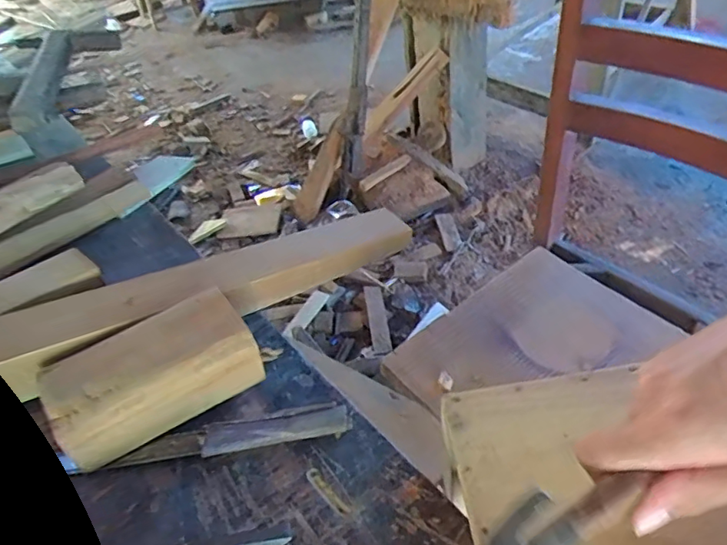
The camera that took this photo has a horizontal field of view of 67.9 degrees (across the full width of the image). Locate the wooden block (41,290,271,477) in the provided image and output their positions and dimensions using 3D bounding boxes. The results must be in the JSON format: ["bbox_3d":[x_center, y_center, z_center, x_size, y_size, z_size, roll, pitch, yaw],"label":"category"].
[{"bbox_3d":[-0.155,0.072,0.401,0.138,0.048,0.076,-30,46,-23],"label":"wooden block"}]

